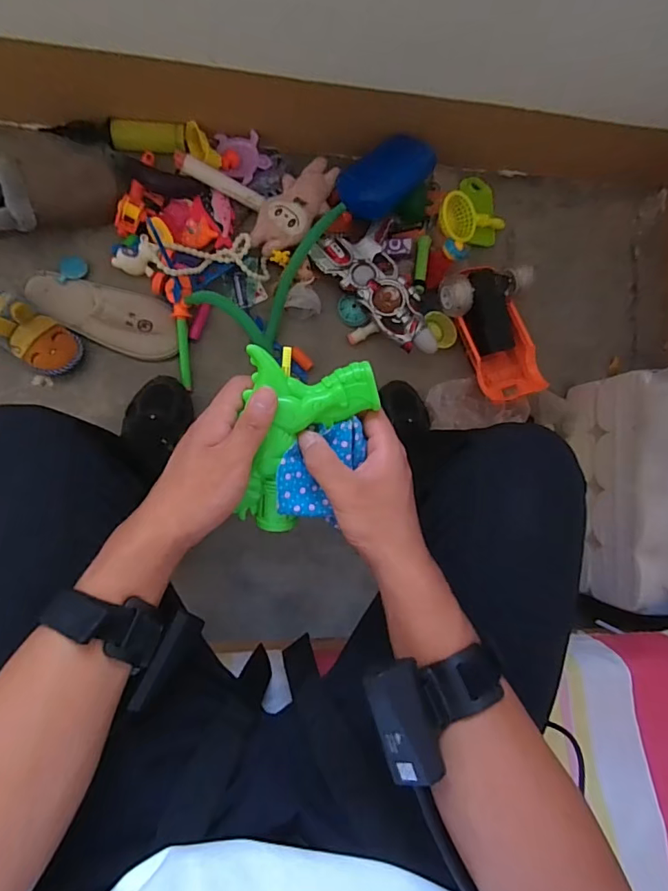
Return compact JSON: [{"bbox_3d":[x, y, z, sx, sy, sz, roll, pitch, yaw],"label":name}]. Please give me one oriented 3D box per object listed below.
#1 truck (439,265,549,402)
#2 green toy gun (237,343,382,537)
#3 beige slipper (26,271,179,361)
[{"bbox_3d":[0.272,-0.193,0.849,0.150,0.075,0.228,-11,89,-10],"label":"truck"},{"bbox_3d":[-0.021,-0.002,0.376,0.093,0.040,0.133,5,104,-6],"label":"green toy gun"},{"bbox_3d":[-0.378,-0.213,0.794,0.247,0.045,0.099,17,85,-8],"label":"beige slipper"}]

